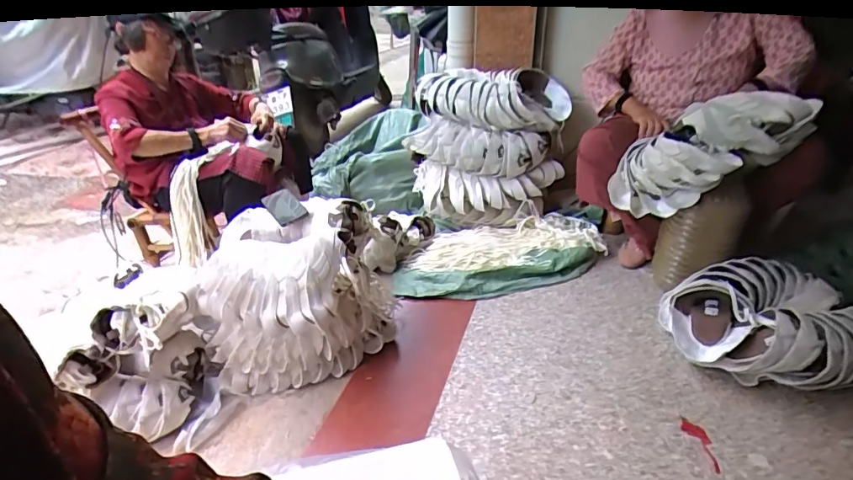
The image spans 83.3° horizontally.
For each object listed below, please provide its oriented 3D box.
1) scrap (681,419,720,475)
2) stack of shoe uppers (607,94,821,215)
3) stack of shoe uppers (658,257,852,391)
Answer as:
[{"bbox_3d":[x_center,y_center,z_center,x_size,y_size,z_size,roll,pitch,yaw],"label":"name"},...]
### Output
[{"bbox_3d":[0.557,0.408,0.963,0.042,0.004,0.118,-9,30,-13],"label":"scrap"},{"bbox_3d":[0.673,-0.196,1.153,0.457,0.204,0.170,-29,23,25],"label":"stack of shoe uppers"},{"bbox_3d":[0.833,0.198,1.147,0.433,0.163,0.341,-6,30,-8],"label":"stack of shoe uppers"}]

